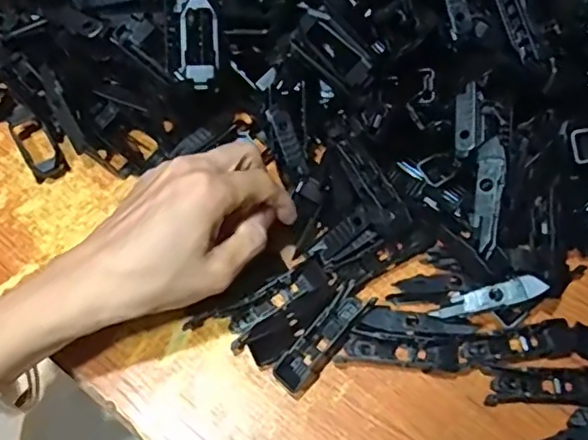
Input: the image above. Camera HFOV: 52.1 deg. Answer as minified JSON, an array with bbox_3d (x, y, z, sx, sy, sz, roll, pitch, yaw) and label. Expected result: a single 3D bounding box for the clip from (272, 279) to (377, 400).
[{"bbox_3d":[0.017,0.066,0.335,0.020,0.016,0.068,38,82,14],"label":"clip"}]

